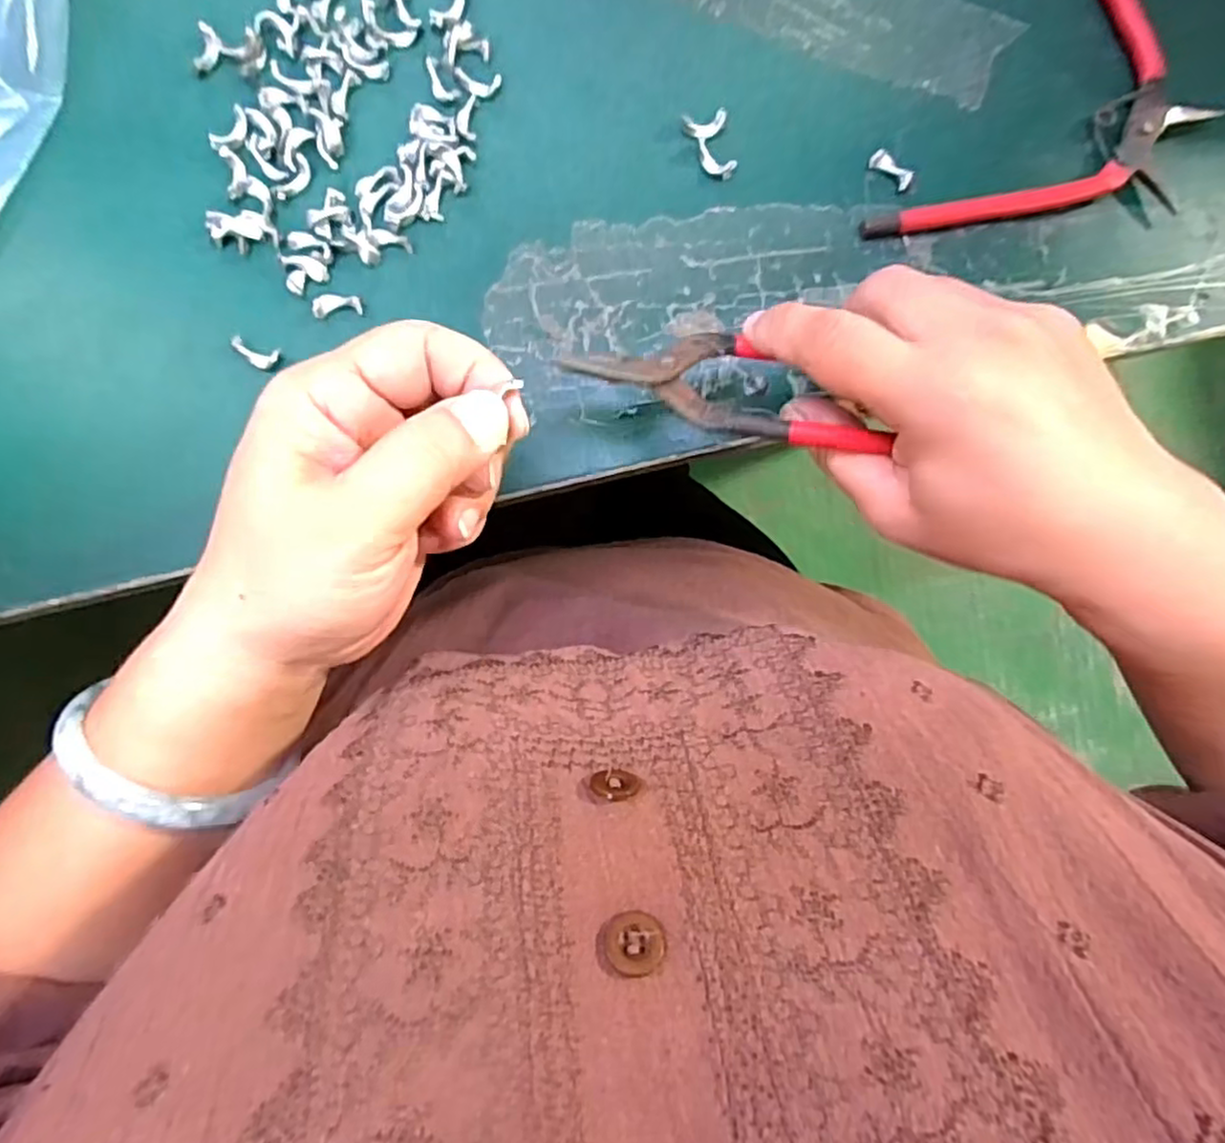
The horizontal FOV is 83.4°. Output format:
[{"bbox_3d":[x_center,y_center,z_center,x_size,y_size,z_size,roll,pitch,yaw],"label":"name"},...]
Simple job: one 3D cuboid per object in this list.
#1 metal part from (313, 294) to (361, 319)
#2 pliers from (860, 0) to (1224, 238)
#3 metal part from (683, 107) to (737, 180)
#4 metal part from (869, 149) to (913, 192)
[{"bbox_3d":[-0.108,-0.105,0.270,0.018,0.005,0.008,-9,88,-3],"label":"metal part"},{"bbox_3d":[0.189,-0.191,0.284,0.107,0.011,0.174,28,86,-1],"label":"pliers"},{"bbox_3d":[0.042,-0.174,0.279,0.017,0.006,0.027,-23,89,-4],"label":"metal part"},{"bbox_3d":[0.115,-0.165,0.282,0.019,0.005,0.008,40,86,-1],"label":"metal part"}]

